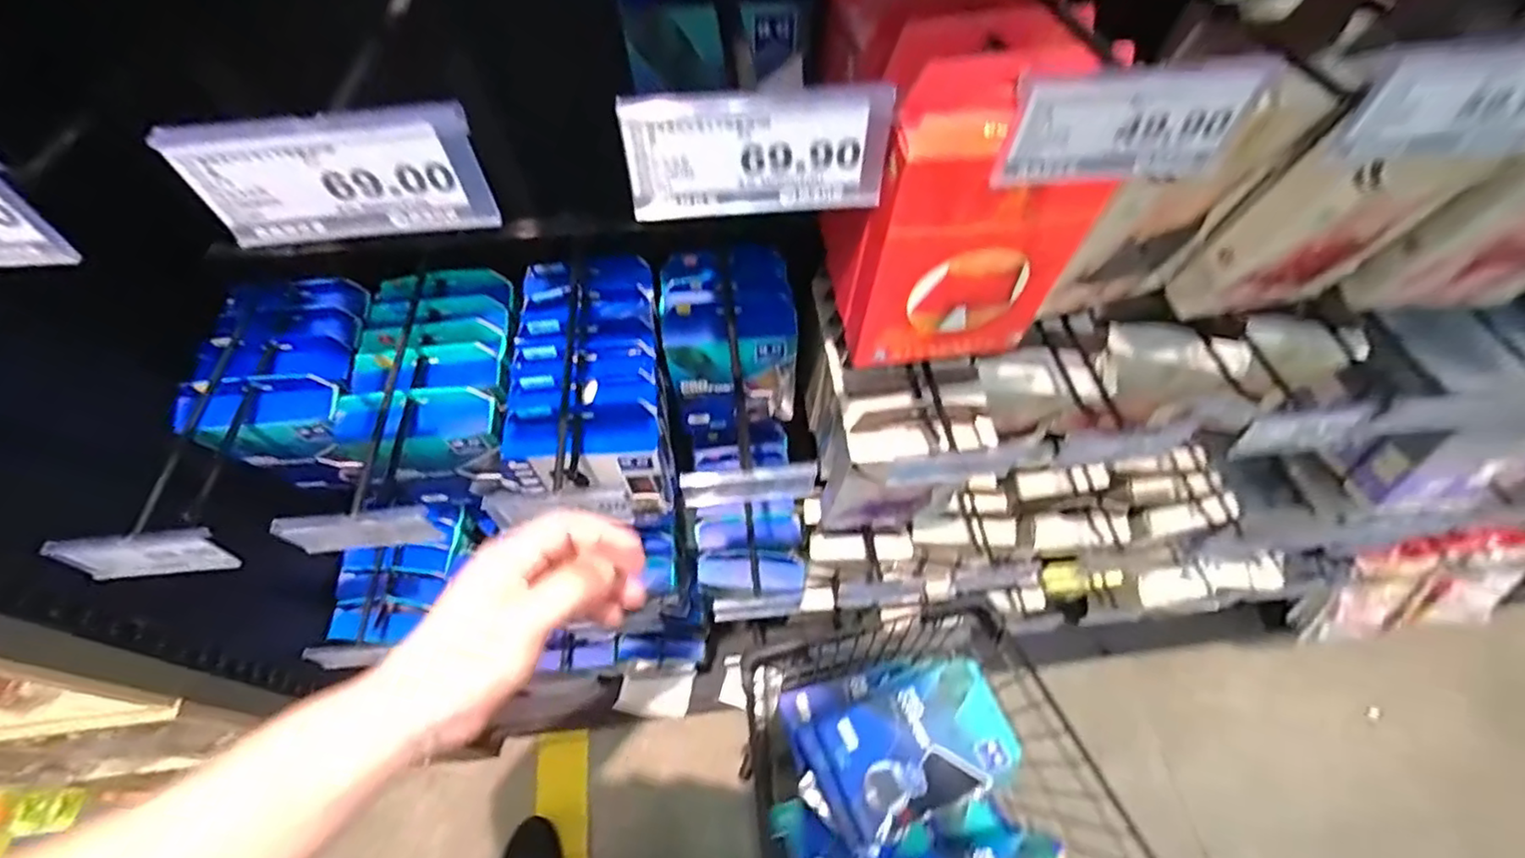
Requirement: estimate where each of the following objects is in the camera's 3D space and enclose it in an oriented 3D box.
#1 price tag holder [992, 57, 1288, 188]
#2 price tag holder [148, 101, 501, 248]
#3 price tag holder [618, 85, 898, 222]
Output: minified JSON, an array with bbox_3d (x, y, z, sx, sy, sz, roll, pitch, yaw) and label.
[{"bbox_3d":[0.149,-0.124,0.267,0.097,0.049,0.007,-4,59,-3],"label":"price tag holder"},{"bbox_3d":[-0.155,-0.092,0.242,0.100,0.048,0.005,-6,53,-2],"label":"price tag holder"},{"bbox_3d":[-0.001,-0.106,0.255,0.101,0.049,0.010,-6,60,-5],"label":"price tag holder"}]

